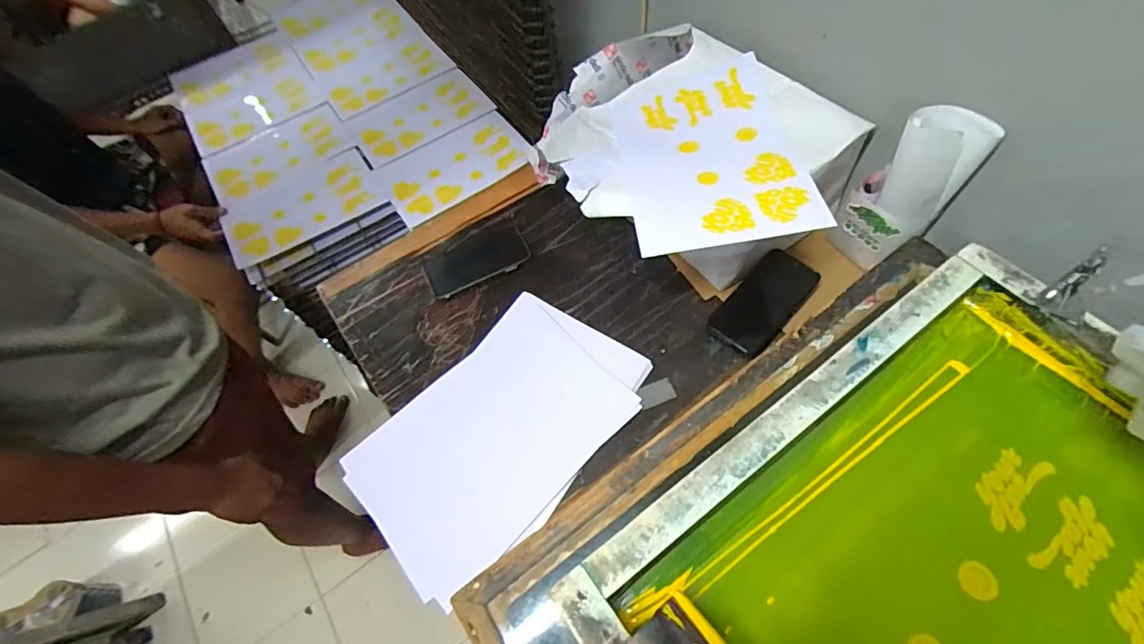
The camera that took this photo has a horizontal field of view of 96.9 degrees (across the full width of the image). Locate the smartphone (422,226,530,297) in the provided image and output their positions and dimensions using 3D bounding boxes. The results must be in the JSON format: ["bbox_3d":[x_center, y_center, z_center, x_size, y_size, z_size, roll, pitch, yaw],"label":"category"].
[{"bbox_3d":[-0.149,-0.096,0.792,0.160,0.010,0.081,-22,61,-9],"label":"smartphone"}]

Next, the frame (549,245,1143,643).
[{"bbox_3d":[0.298,0.205,0.351,0.481,0.060,0.393,-34,63,-15],"label":"frame"}]

